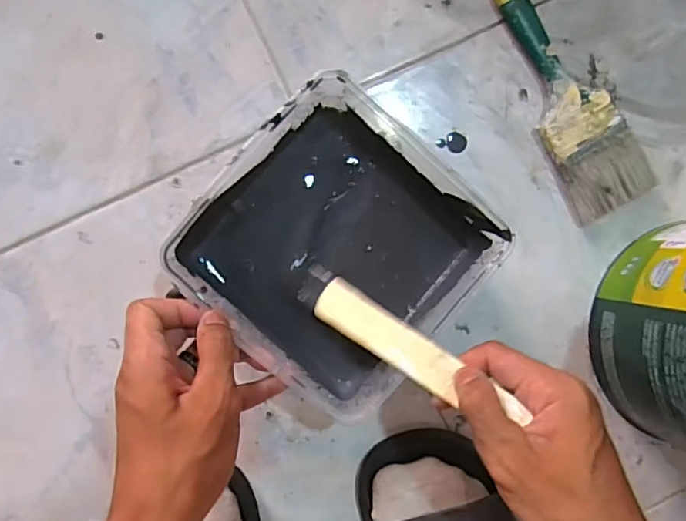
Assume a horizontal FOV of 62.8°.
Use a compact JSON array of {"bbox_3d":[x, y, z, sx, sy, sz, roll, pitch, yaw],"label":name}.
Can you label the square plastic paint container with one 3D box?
[{"bbox_3d":[-0.005,-0.002,0.380,0.172,0.071,0.176,44,87,-4],"label":"square plastic paint container"}]

